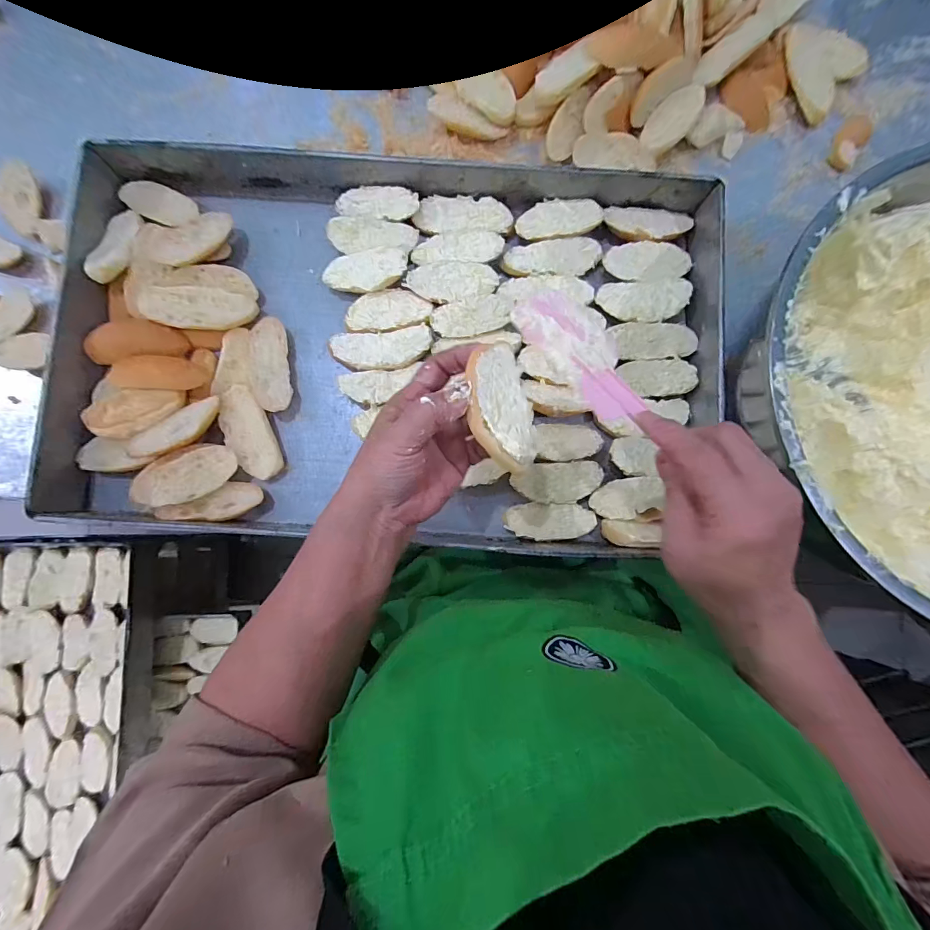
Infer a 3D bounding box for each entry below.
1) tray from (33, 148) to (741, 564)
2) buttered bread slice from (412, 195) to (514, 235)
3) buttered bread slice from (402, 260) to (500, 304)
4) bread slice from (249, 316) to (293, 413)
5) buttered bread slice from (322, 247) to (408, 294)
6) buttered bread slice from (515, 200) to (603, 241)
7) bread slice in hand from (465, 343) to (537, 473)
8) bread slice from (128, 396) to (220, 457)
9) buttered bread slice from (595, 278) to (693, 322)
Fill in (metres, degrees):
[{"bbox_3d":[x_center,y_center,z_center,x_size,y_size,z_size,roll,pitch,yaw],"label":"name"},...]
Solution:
[{"bbox_3d":[-0.068,-0.112,0.395,0.607,0.043,0.357,3,82,0],"label":"tray"},{"bbox_3d":[-0.001,-0.258,0.426,0.099,0.009,0.038,4,82,0],"label":"buttered bread slice"},{"bbox_3d":[-0.012,-0.185,0.416,0.090,0.008,0.042,-4,82,-1],"label":"buttered bread slice"},{"bbox_3d":[-0.195,-0.099,0.414,0.036,0.022,0.092,-7,82,-1],"label":"bread slice"},{"bbox_3d":[-0.101,-0.196,0.413,0.084,0.014,0.040,-4,82,-1],"label":"buttered bread slice"},{"bbox_3d":[0.096,-0.254,0.423,0.084,0.012,0.042,-13,82,-2],"label":"buttered bread slice"},{"bbox_3d":[0.022,-0.035,0.258,0.042,0.016,0.078,-14,91,-32],"label":"bread slice in hand"},{"bbox_3d":[-0.279,-0.031,0.391,0.095,0.013,0.032,-28,83,-4],"label":"bread slice"},{"bbox_3d":[0.181,-0.166,0.414,0.089,0.010,0.044,0,82,0],"label":"buttered bread slice"}]

